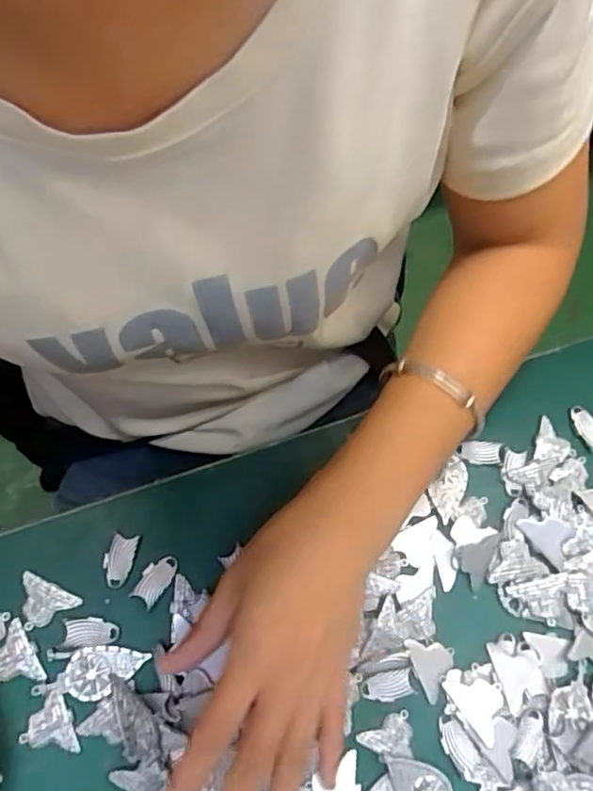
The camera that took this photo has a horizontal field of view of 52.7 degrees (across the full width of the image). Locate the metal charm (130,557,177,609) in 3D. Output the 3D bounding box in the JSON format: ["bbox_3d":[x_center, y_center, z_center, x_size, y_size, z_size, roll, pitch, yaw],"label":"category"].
[{"bbox_3d":[-0.081,0.104,0.343,0.016,0.004,0.029,31,71,9],"label":"metal charm"}]

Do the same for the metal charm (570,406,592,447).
[{"bbox_3d":[0.191,0.020,0.395,0.014,0.004,0.028,-29,73,-13],"label":"metal charm"}]

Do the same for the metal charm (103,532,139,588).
[{"bbox_3d":[-0.103,0.095,0.345,0.016,0.004,0.029,11,69,1],"label":"metal charm"}]

